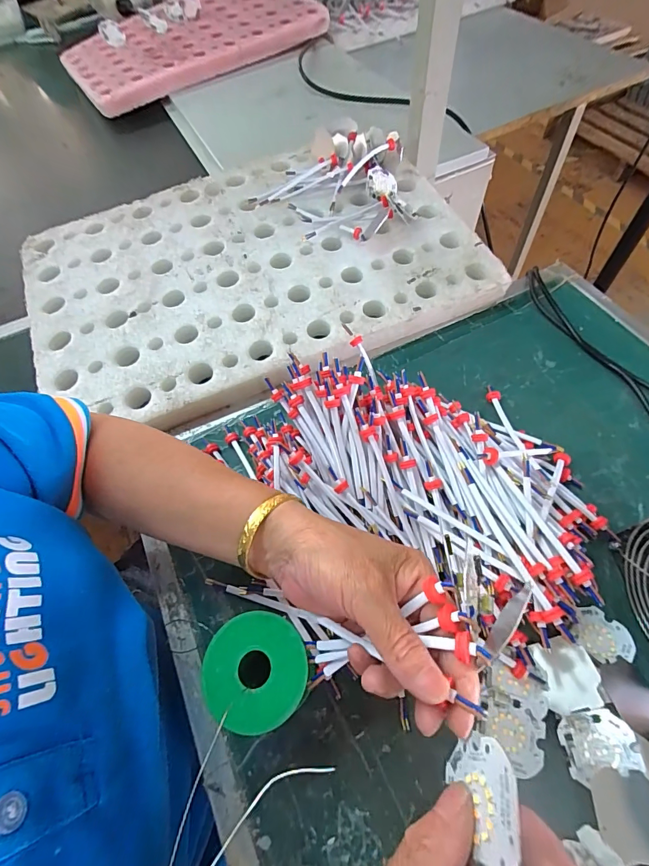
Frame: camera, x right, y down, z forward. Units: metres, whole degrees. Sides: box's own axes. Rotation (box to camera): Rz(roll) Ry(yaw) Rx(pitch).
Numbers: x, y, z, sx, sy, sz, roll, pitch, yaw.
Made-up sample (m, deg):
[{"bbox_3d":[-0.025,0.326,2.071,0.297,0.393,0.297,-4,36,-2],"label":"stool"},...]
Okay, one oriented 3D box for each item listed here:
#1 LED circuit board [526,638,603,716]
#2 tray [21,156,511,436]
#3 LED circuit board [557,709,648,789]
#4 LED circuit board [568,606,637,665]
[{"bbox_3d":[0.181,0.180,0.297,0.039,0.009,0.045,-18,56,17],"label":"LED circuit board"},{"bbox_3d":[-0.098,-0.219,0.518,0.544,0.061,0.368,-23,61,-10],"label":"tray"},{"bbox_3d":[0.188,0.214,0.271,0.046,0.006,0.039,-15,66,12],"label":"LED circuit board"},{"bbox_3d":[0.216,0.157,0.312,0.048,0.006,0.040,-2,50,-6],"label":"LED circuit board"}]

